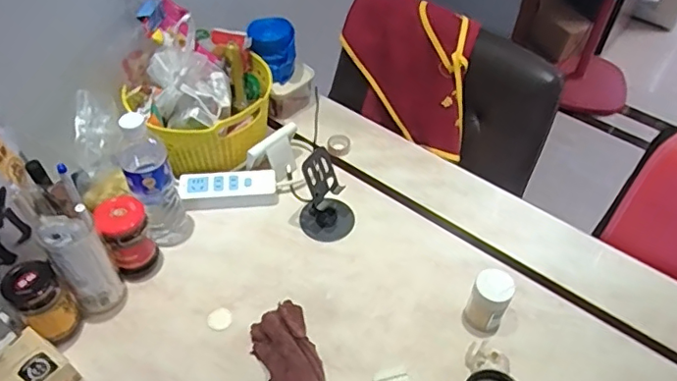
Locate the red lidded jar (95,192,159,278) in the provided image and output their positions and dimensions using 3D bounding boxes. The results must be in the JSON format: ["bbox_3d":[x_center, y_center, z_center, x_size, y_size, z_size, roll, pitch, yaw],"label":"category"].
[{"bbox_3d":[-0.298,0.070,0.792,0.064,0.124,0.058,-21,52,-19],"label":"red lidded jar"}]

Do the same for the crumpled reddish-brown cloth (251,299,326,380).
[{"bbox_3d":[-0.064,0.218,0.717,0.077,0.039,0.179,-14,50,-14],"label":"crumpled reddish-brown cloth"}]

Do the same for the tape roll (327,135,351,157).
[{"bbox_3d":[0.002,-0.082,1.006,0.043,0.018,0.042,1,48,-1],"label":"tape roll"}]

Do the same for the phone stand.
[{"bbox_3d":[-0.018,0.006,0.853,0.086,0.127,0.084,1,48,-1],"label":"phone stand"}]

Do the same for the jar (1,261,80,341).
[{"bbox_3d":[-0.384,0.149,0.719,0.061,0.125,0.064,1,47,-1],"label":"jar"}]

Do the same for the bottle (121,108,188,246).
[{"bbox_3d":[-0.266,-0.005,0.794,0.069,0.229,0.079,-17,51,-16],"label":"bottle"}]

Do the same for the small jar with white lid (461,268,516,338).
[{"bbox_3d":[0.200,0.149,0.746,0.061,0.094,0.050,27,53,21],"label":"small jar with white lid"}]

